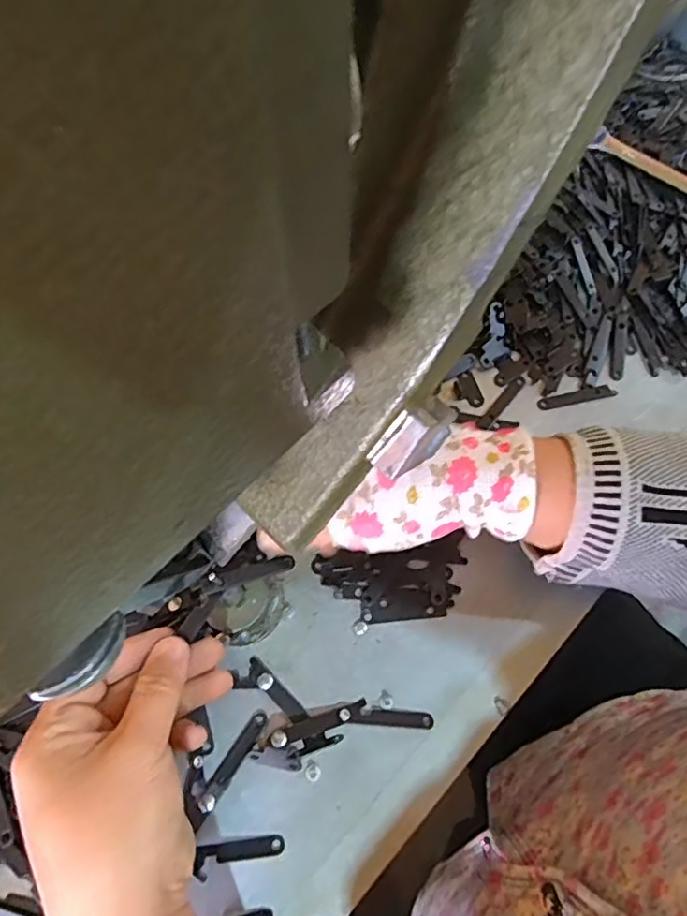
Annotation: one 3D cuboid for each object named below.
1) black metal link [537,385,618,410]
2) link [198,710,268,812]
[{"bbox_3d":[0.158,-0.042,0.390,0.053,0.004,0.010,-12,71,-5],"label":"black metal link"},{"bbox_3d":[-0.059,0.161,0.308,0.009,0.004,0.053,31,73,10],"label":"link"}]

